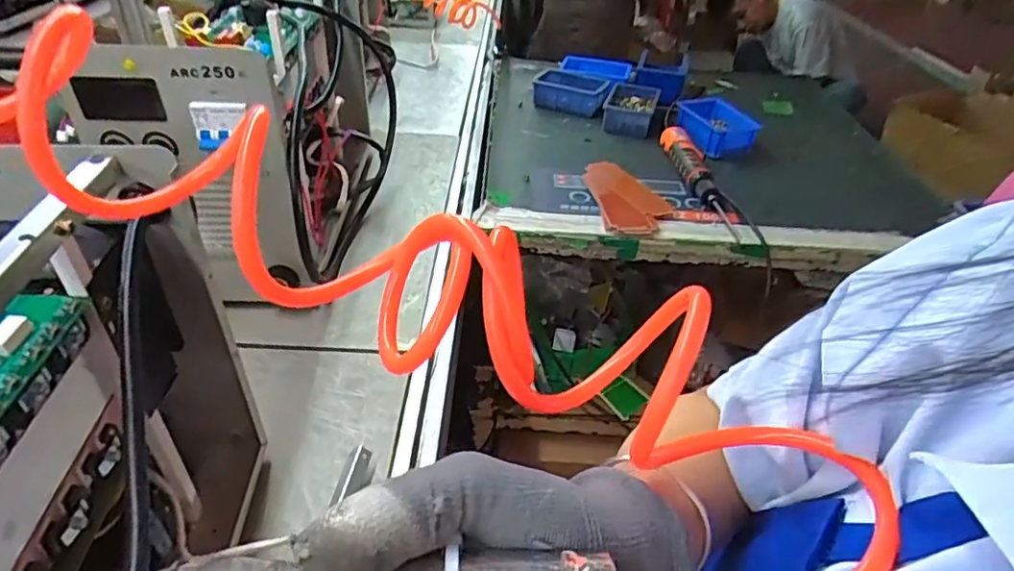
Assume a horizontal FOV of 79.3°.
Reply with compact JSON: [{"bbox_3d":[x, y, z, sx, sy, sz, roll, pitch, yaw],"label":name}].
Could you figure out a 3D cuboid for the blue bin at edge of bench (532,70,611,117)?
[{"bbox_3d":[0.128,-0.396,1.254,0.144,0.054,0.093,11,38,10],"label":"blue bin at edge of bench"}]

